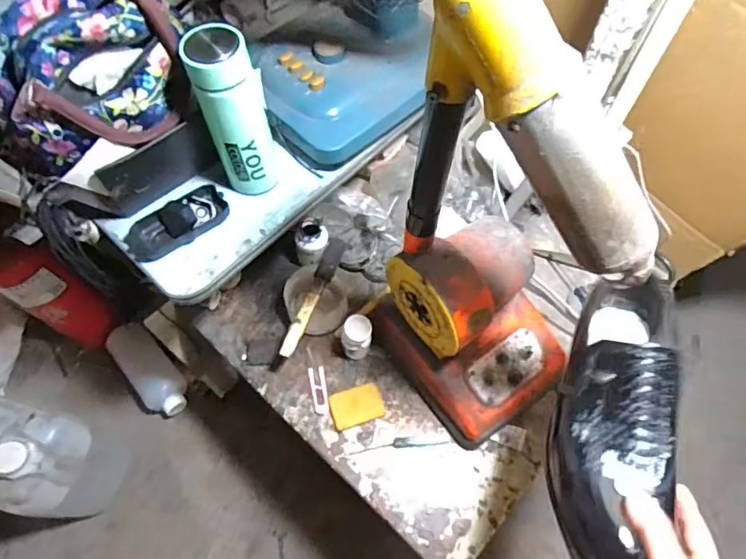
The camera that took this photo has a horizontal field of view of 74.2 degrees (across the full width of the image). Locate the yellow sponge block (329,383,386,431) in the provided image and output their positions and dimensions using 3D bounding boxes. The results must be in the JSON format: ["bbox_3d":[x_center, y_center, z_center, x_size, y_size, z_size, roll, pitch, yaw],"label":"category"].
[{"bbox_3d":[-0.023,0.175,0.685,0.071,0.005,0.049,-17,65,-8],"label":"yellow sponge block"}]

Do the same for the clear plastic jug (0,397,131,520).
[{"bbox_3d":[-0.596,0.315,0.866,0.237,0.308,0.152,13,65,7],"label":"clear plastic jug"}]

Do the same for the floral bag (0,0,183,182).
[{"bbox_3d":[-0.294,-0.209,0.496,0.206,0.125,0.133,-37,69,-16],"label":"floral bag"}]

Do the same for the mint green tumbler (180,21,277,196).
[{"bbox_3d":[-0.153,-0.175,0.553,0.066,0.199,0.058,0,64,0],"label":"mint green tumbler"}]

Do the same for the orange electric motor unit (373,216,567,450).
[{"bbox_3d":[0.132,0.056,0.622,0.179,0.222,0.225,-33,68,-15],"label":"orange electric motor unit"}]

